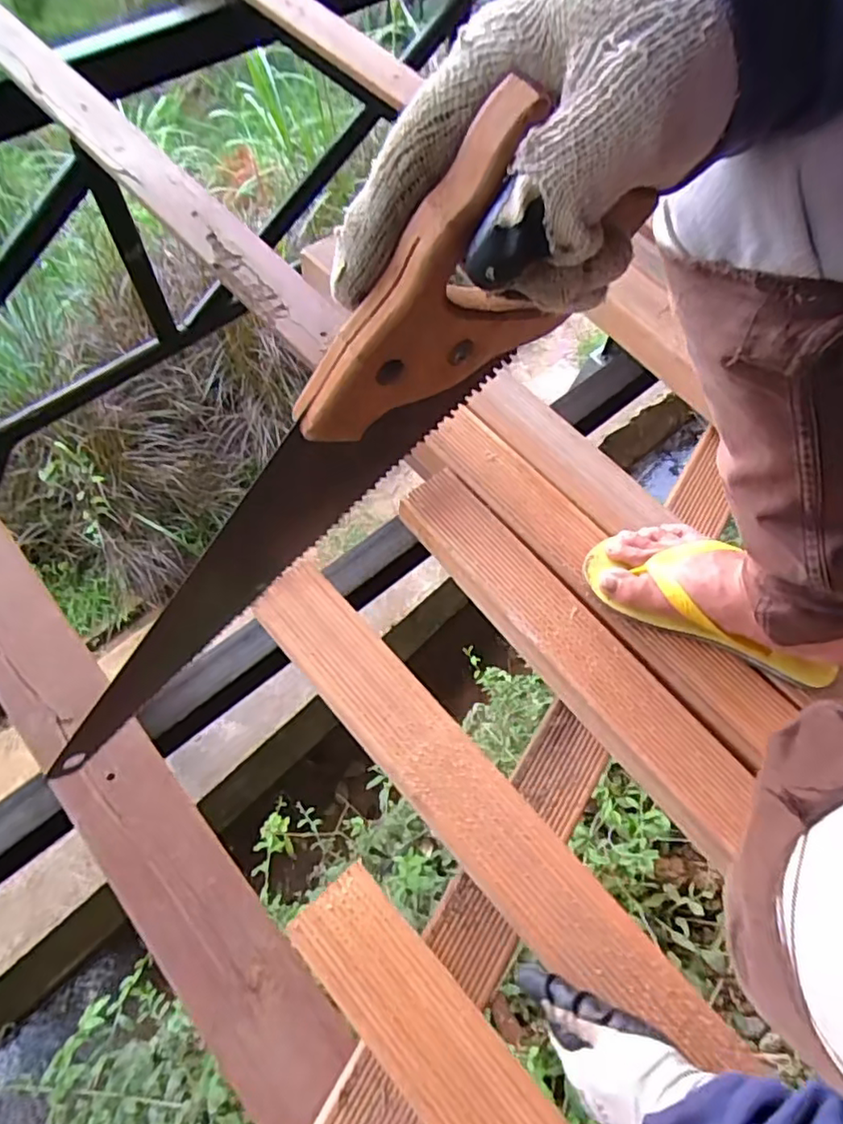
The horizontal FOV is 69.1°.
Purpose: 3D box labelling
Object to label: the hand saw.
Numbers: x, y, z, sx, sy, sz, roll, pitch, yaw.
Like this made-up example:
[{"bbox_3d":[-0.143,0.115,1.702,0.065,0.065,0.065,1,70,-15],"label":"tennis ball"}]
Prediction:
[{"bbox_3d":[-0.087,-0.005,0.343,0.088,0.465,0.020,0,55,-49],"label":"hand saw"}]

